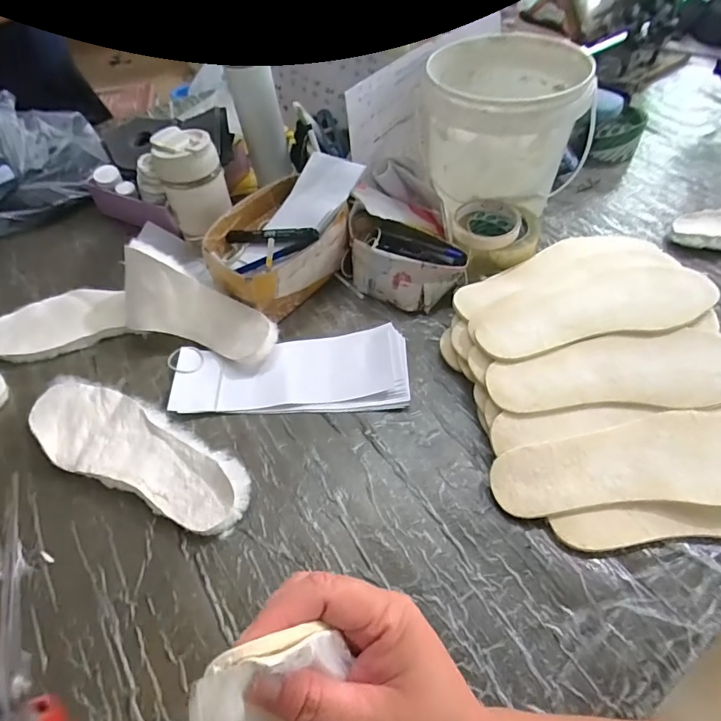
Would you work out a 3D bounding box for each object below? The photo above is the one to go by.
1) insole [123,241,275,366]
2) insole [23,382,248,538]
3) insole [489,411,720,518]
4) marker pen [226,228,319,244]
[{"bbox_3d":[-0.205,-0.056,0.589,0.216,0.103,0.043,28,18,2],"label":"insole"},{"bbox_3d":[-0.234,0.092,0.501,0.276,0.030,0.087,20,55,18],"label":"insole"},{"bbox_3d":[0.260,0.093,0.448,0.266,0.013,0.086,-5,55,6],"label":"insole"},{"bbox_3d":[-0.114,-0.157,0.609,0.145,0.018,0.024,8,49,35],"label":"marker pen"}]

